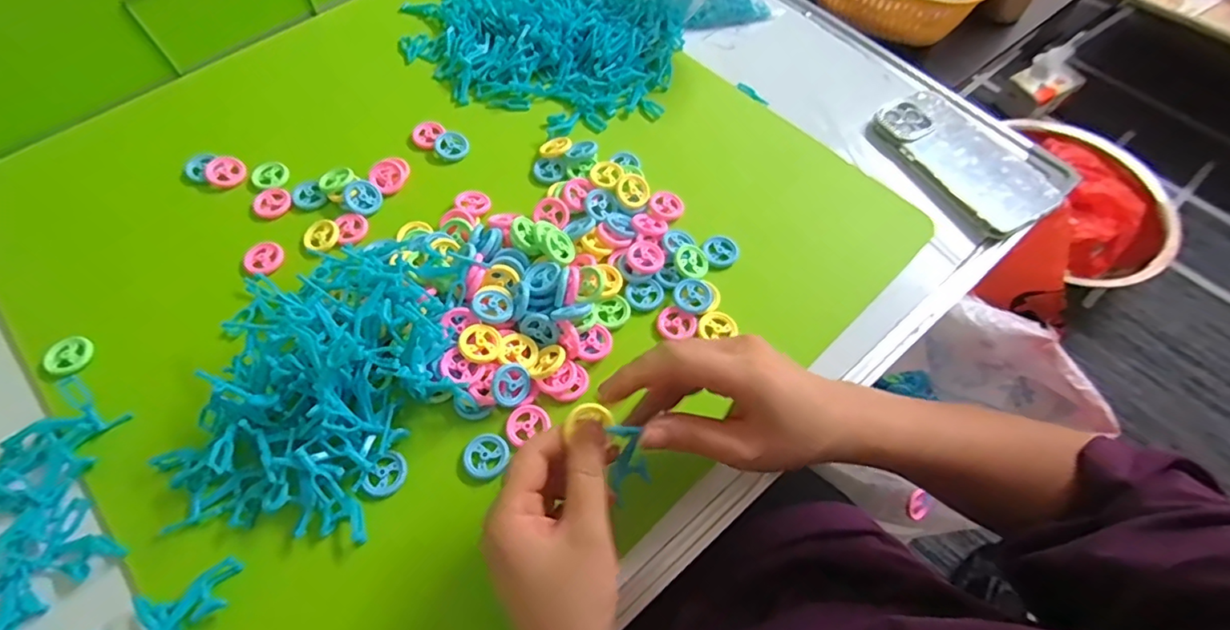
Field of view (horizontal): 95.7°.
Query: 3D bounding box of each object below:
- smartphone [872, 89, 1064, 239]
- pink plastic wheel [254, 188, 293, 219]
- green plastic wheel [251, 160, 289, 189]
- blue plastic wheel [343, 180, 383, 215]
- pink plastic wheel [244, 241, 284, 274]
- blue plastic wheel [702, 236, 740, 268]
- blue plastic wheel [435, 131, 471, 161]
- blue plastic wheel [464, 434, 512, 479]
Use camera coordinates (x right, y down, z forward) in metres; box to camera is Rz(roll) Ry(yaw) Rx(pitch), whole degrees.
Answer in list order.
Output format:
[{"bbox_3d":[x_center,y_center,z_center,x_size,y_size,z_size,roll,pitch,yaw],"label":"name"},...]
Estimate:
[{"bbox_3d":[0.324,-0.148,0.517,0.093,0.013,0.166,-35,71,-6],"label":"smartphone"},{"bbox_3d":[-0.289,-0.095,0.468,0.027,0.006,0.029,1,63,-3],"label":"pink plastic wheel"},{"bbox_3d":[-0.296,-0.119,0.477,0.028,0.006,0.029,1,63,-3],"label":"green plastic wheel"},{"bbox_3d":[-0.211,-0.099,0.468,0.028,0.005,0.030,8,75,-31],"label":"blue plastic wheel"},{"bbox_3d":[-0.278,-0.045,0.444,0.031,0.008,0.028,40,68,16],"label":"pink plastic wheel"},{"bbox_3d":[0.087,-0.052,0.460,0.029,0.008,0.030,1,63,-3],"label":"blue plastic wheel"},{"bbox_3d":[-0.148,-0.153,0.506,0.029,0.008,0.028,22,78,-9],"label":"blue plastic wheel"},{"bbox_3d":[-0.086,0.093,0.371,0.029,0.006,0.029,1,63,-3],"label":"blue plastic wheel"}]

